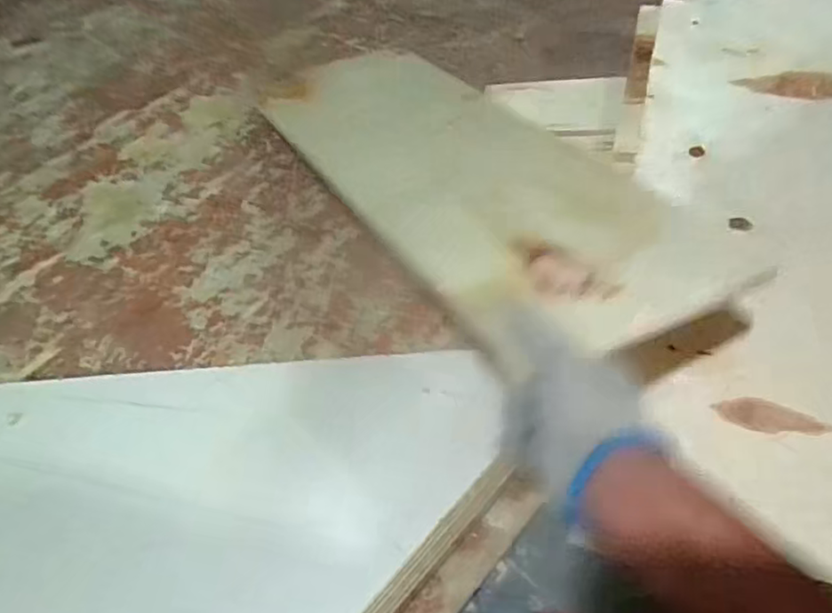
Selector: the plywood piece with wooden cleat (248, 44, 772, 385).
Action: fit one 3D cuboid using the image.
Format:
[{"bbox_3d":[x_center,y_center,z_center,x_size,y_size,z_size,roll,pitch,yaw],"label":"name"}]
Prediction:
[{"bbox_3d":[0.031,-0.148,0.634,0.232,0.021,0.644,-23,42,-15],"label":"plywood piece with wooden cleat"}]

